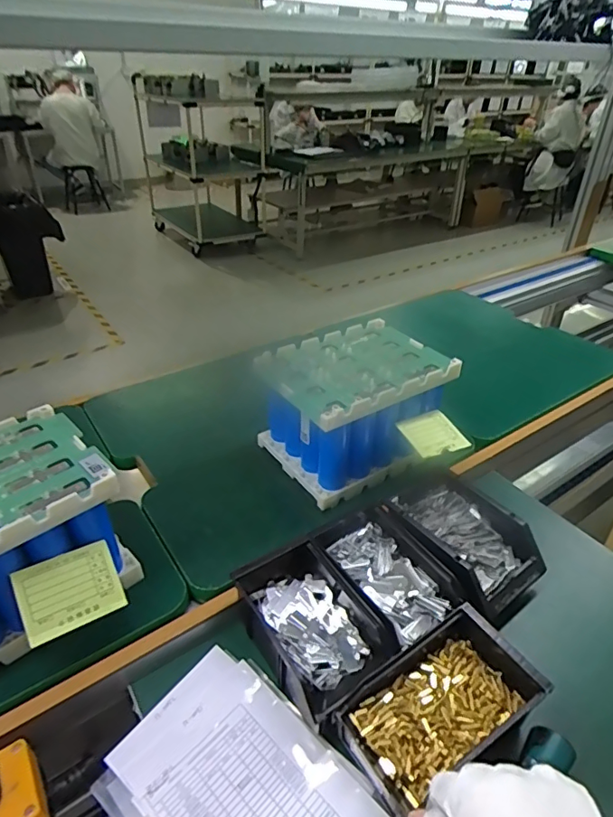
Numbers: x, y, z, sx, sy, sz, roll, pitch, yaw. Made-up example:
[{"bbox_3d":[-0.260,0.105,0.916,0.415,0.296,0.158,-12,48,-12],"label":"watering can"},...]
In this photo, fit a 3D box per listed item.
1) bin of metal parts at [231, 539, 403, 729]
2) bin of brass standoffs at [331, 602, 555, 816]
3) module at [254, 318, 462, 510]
[{"bbox_3d":[0.009,0.235,0.545,0.108,0.063,0.170,-21,40,-27],"label":"bin of metal parts"},{"bbox_3d":[0.132,0.288,0.483,0.193,0.064,0.106,-23,41,-29],"label":"bin of brass standoffs"},{"bbox_3d":[0.072,-0.007,0.754,0.252,0.146,0.190,-23,41,-28],"label":"module"}]

